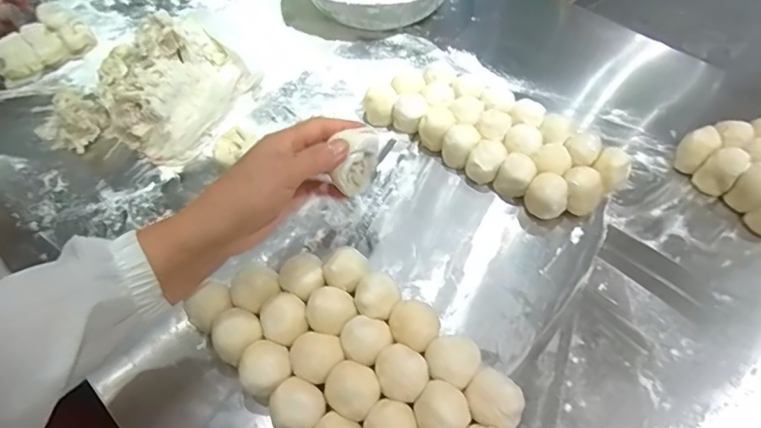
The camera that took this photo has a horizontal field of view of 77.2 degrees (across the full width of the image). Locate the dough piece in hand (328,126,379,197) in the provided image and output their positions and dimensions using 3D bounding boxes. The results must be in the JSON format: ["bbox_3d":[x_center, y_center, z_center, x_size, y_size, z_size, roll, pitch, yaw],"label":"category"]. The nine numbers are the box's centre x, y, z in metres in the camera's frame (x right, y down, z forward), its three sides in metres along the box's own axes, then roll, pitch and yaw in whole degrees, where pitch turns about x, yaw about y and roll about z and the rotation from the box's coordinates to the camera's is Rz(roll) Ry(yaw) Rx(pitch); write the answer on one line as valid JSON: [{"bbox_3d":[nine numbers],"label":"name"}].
[{"bbox_3d":[-0.022,-0.048,0.409,0.024,0.045,0.055,29,61,19],"label":"dough piece in hand"}]

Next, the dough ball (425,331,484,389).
[{"bbox_3d":[0.060,0.127,0.403,0.043,0.043,0.037,17,58,13],"label":"dough ball"}]

